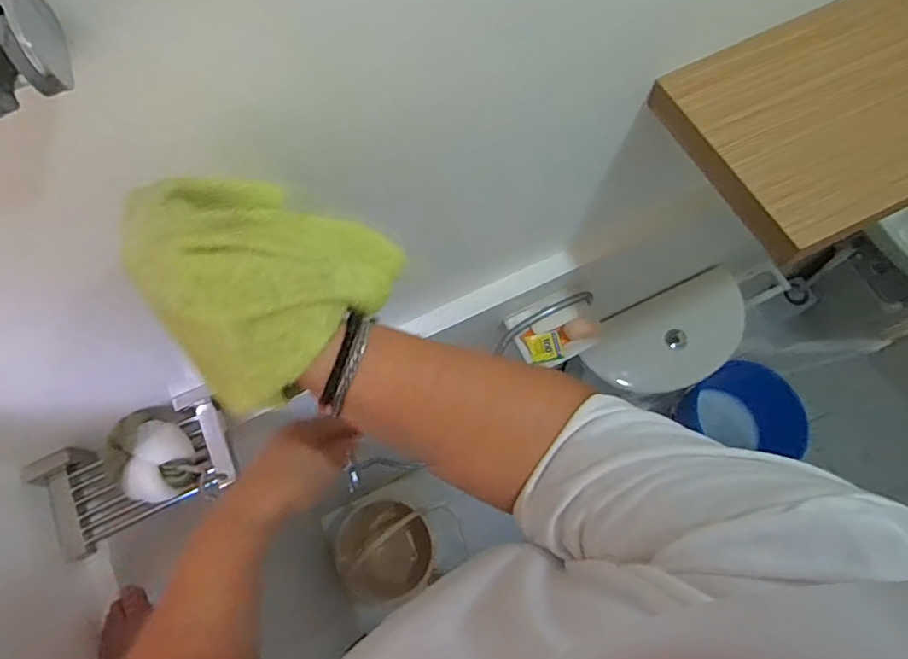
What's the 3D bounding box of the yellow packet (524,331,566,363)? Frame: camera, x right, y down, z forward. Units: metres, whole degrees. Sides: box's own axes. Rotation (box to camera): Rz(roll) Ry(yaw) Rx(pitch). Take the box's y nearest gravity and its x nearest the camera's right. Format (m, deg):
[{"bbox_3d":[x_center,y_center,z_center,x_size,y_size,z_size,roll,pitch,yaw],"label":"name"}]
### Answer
[{"bbox_3d":[0.152,0.030,0.939,0.058,0.006,0.047,-14,88,7],"label":"yellow packet"}]

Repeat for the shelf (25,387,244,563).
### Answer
[{"bbox_3d":[-0.408,0.183,0.735,0.238,0.054,0.132,-27,71,-8],"label":"shelf"}]

